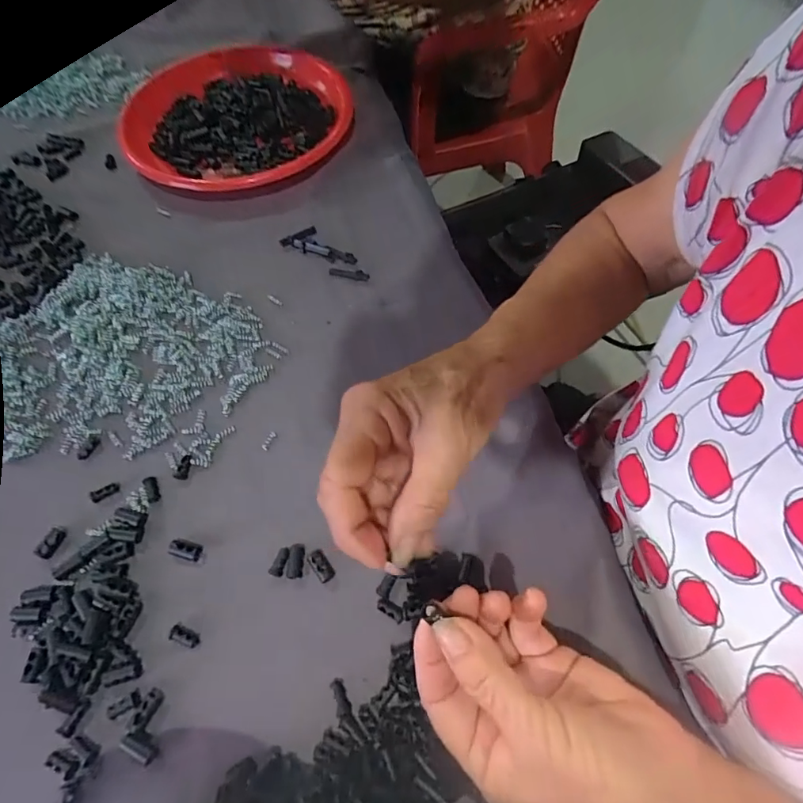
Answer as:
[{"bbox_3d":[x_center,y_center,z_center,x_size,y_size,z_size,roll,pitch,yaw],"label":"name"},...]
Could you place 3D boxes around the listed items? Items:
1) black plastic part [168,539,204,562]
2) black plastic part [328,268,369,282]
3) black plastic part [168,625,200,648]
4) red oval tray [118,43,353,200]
[{"bbox_3d":[-0.136,0.092,0.307,0.022,0.007,0.011,13,62,8],"label":"black plastic part"},{"bbox_3d":[-0.044,-0.108,0.414,0.035,0.004,0.009,13,62,8],"label":"black plastic part"},{"bbox_3d":[-0.125,0.136,0.284,0.018,0.004,0.008,25,64,1],"label":"black plastic part"},{"bbox_3d":[-0.170,-0.287,0.501,0.235,0.035,0.219,0,61,1],"label":"red oval tray"}]

